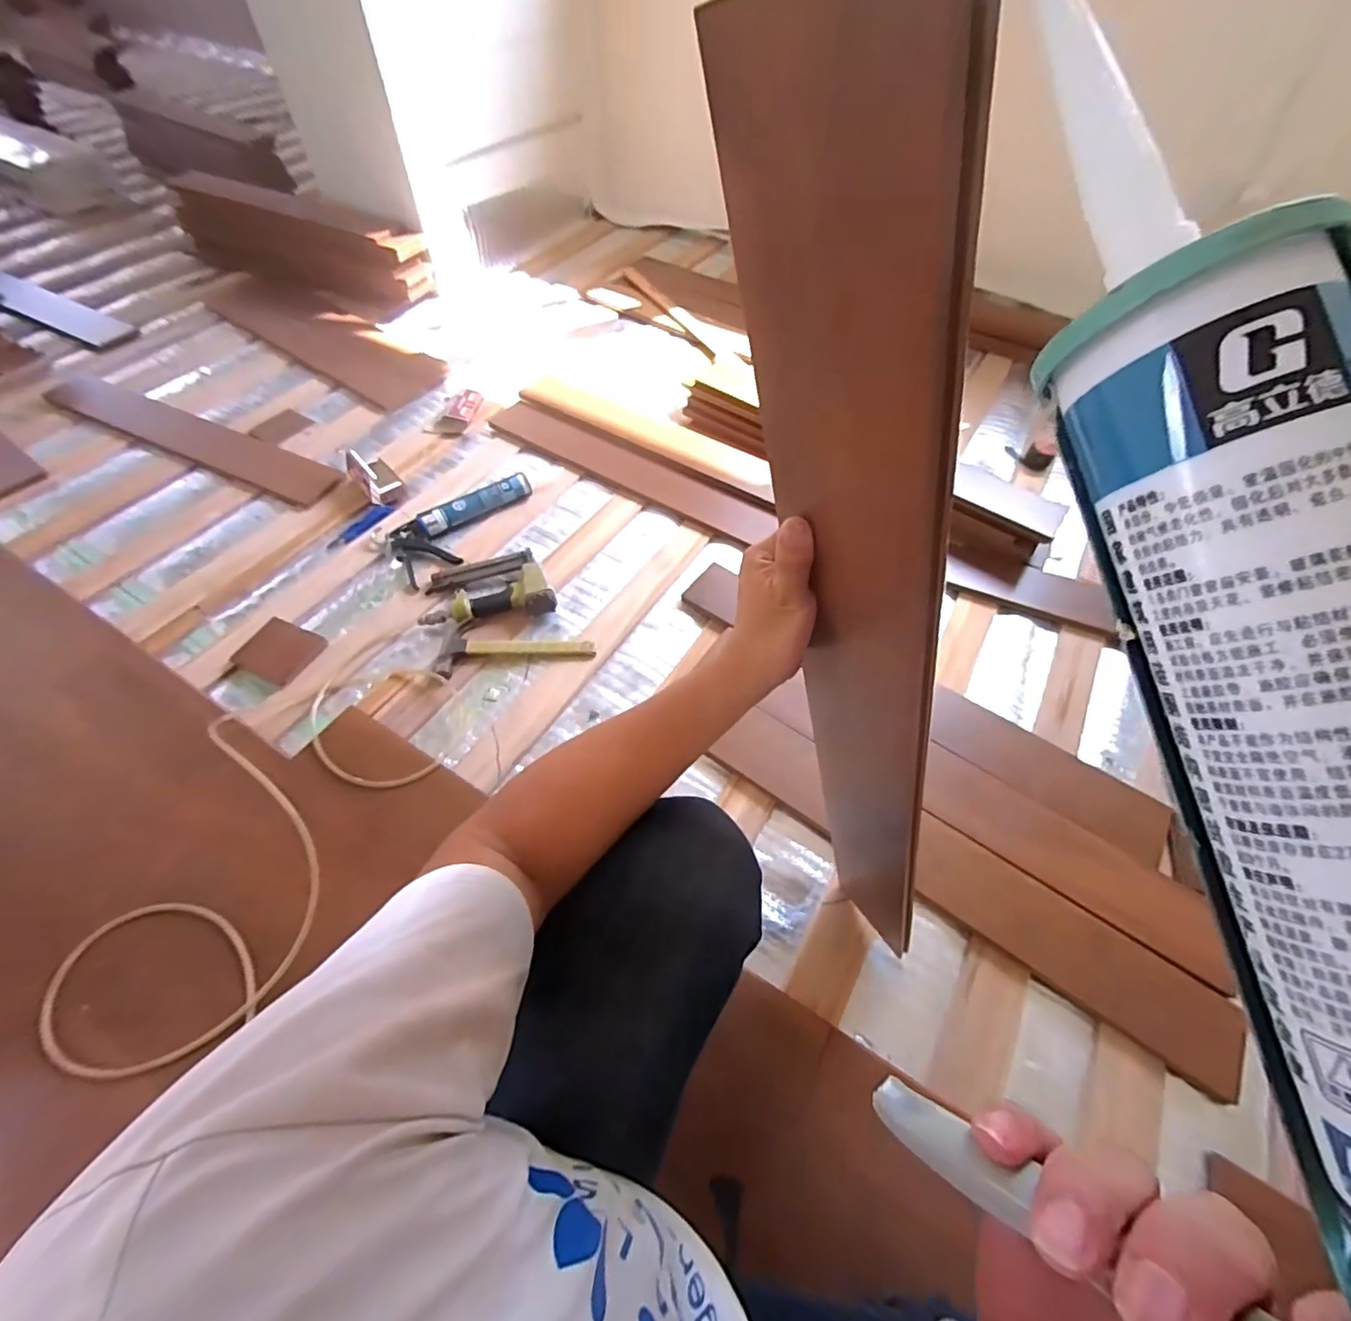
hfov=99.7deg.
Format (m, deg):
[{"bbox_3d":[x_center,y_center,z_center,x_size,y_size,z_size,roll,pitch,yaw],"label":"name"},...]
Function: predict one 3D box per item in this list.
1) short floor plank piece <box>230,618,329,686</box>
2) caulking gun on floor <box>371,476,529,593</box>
[{"bbox_3d":[-0.752,-0.018,1.083,0.127,0.013,0.112,24,71,4],"label":"short floor plank piece"},{"bbox_3d":[-0.484,-0.318,1.290,0.359,0.054,0.163,-37,63,-24],"label":"caulking gun on floor"}]

